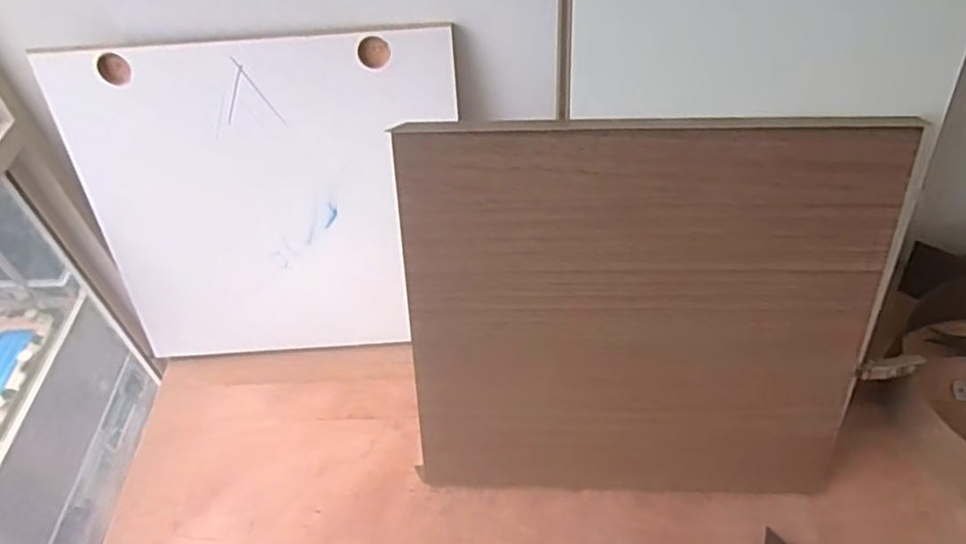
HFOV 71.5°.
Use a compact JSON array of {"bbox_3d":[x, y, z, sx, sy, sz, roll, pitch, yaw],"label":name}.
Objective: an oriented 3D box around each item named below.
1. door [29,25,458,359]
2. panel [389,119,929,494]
[{"bbox_3d":[-0.255,-0.068,0.844,0.437,0.434,0.025,-2,37,2],"label":"door"},{"bbox_3d":[0.158,0.061,0.704,0.461,0.435,0.023,2,30,4],"label":"panel"}]

